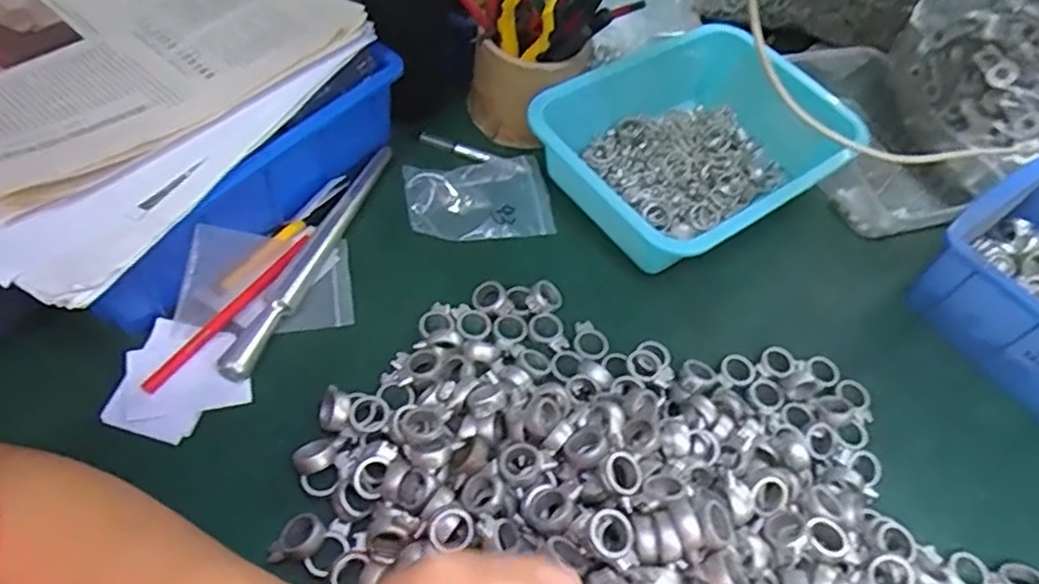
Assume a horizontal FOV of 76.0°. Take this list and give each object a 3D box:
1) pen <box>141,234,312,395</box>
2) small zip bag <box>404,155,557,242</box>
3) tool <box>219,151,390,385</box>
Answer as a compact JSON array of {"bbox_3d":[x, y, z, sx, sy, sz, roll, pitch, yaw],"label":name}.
[{"bbox_3d":[-0.209,0.013,0.485,0.015,0.014,0.156,30,57,13],"label":"pen"},{"bbox_3d":[-0.035,-0.081,0.572,0.119,0.017,0.078,-10,57,-14],"label":"small zip bag"},{"bbox_3d":[-0.155,-0.032,0.521,0.020,0.019,0.241,21,55,7],"label":"tool"}]

